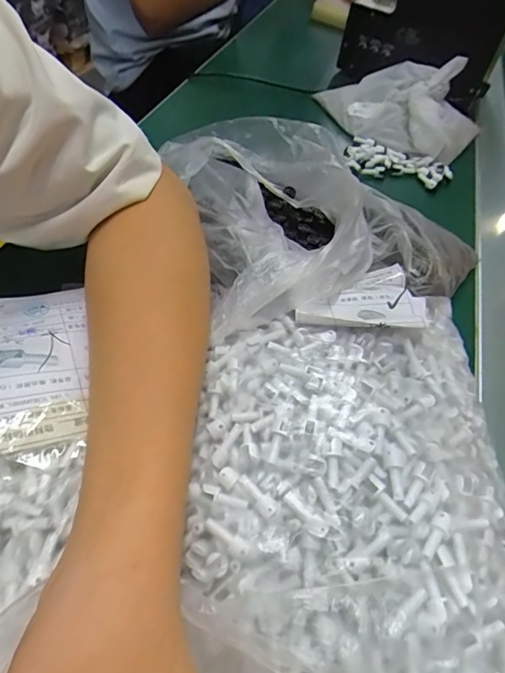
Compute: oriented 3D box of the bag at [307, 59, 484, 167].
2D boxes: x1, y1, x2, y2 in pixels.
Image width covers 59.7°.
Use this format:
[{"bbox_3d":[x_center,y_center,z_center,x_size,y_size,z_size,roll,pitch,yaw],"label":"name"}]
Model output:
[{"bbox_3d":[0.175,-0.279,0.510,0.177,0.057,0.152,39,56,19],"label":"bag"}]

